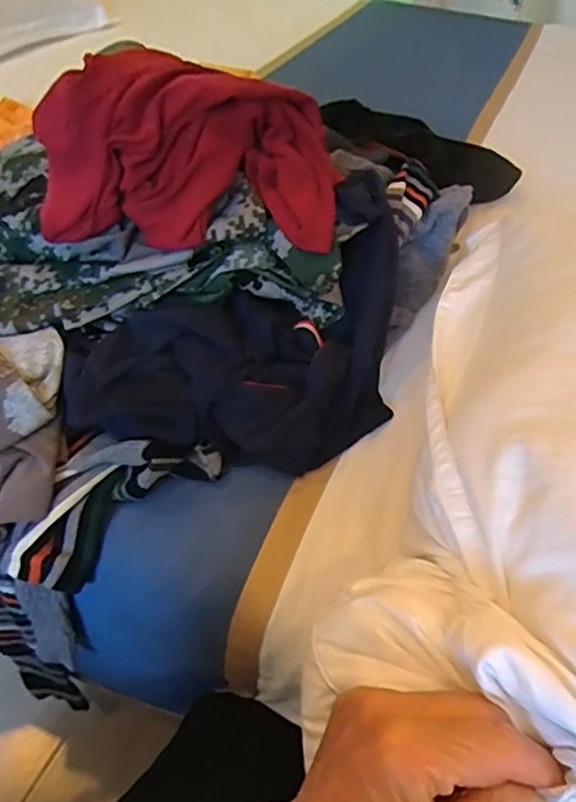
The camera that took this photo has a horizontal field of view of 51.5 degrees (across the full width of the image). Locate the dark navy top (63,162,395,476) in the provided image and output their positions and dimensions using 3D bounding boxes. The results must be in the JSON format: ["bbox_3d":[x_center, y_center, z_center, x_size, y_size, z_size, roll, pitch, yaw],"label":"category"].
[{"bbox_3d":[-0.021,-0.052,0.569,0.371,0.134,0.204,-21,52,-22],"label":"dark navy top"}]

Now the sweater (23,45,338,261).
[{"bbox_3d":[-0.095,-0.233,0.554,0.281,0.117,0.139,7,47,2],"label":"sweater"}]

